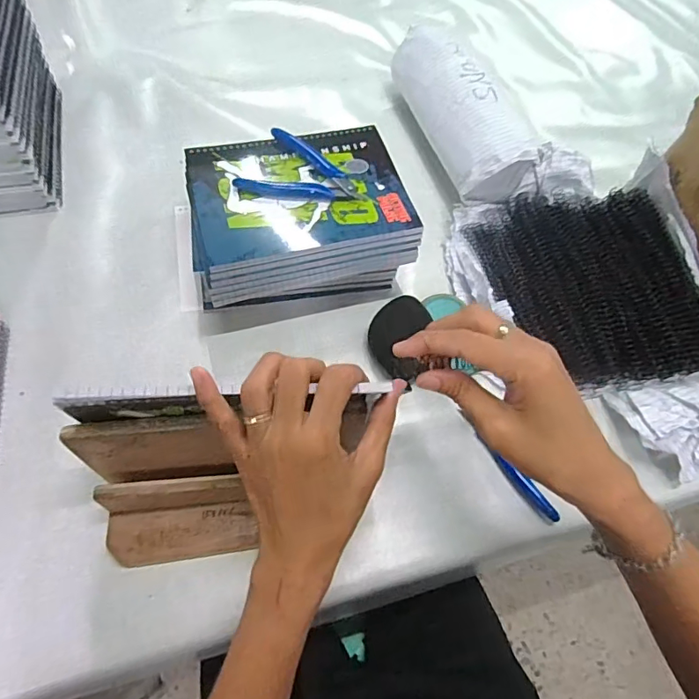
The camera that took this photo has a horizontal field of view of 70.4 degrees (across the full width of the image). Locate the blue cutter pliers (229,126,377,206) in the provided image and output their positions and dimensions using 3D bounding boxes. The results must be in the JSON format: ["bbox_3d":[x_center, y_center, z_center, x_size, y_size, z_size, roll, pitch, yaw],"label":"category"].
[{"bbox_3d":[-0.039,-0.179,0.487,0.129,0.012,0.081,7,60,1],"label":"blue cutter pliers"}]

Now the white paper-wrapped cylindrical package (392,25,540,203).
[{"bbox_3d":[0.140,-0.299,0.629,0.087,0.093,0.253,-15,64,-13],"label":"white paper-wrapped cylindrical package"}]

